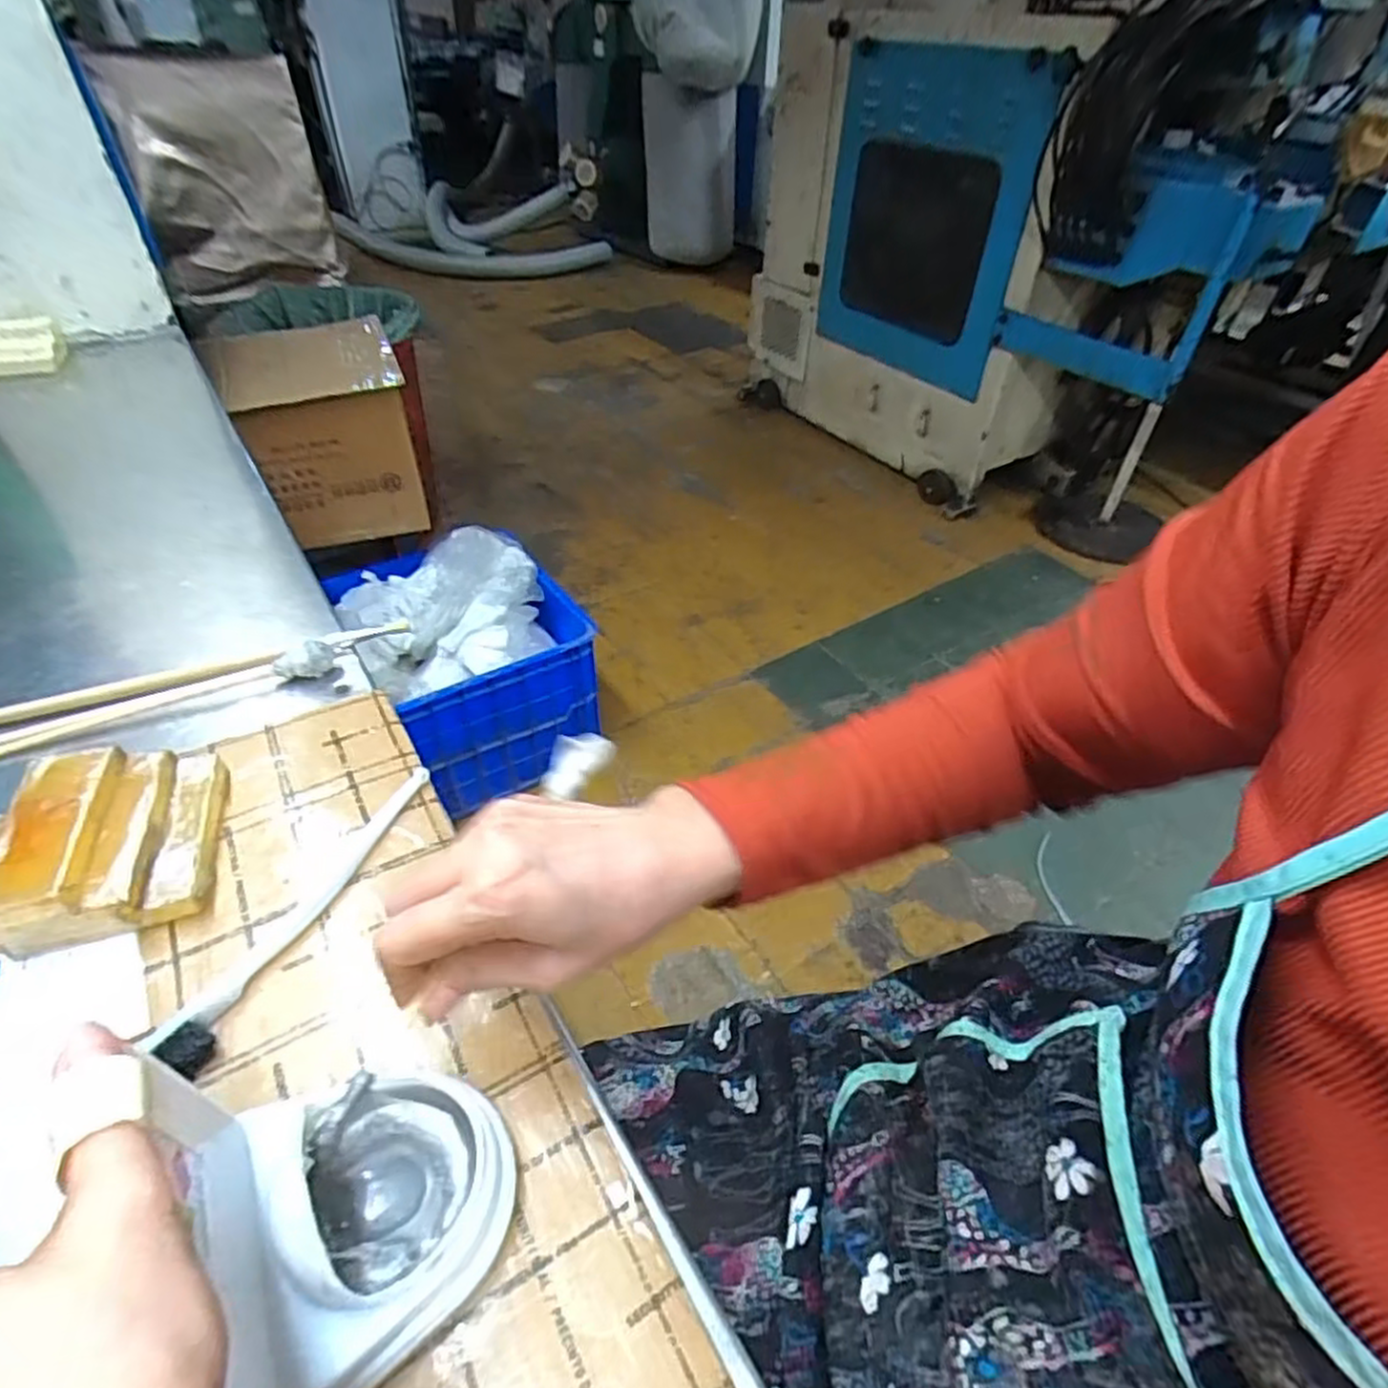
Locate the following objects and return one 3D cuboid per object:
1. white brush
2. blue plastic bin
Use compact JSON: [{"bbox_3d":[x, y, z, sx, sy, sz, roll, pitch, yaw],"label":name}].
[{"bbox_3d":[-0.182,0.097,0.356,0.024,0.012,0.169,16,45,15],"label":"white brush"},{"bbox_3d":[-0.415,-0.052,1.396,0.361,0.344,0.377,-22,48,-23],"label":"blue plastic bin"}]

